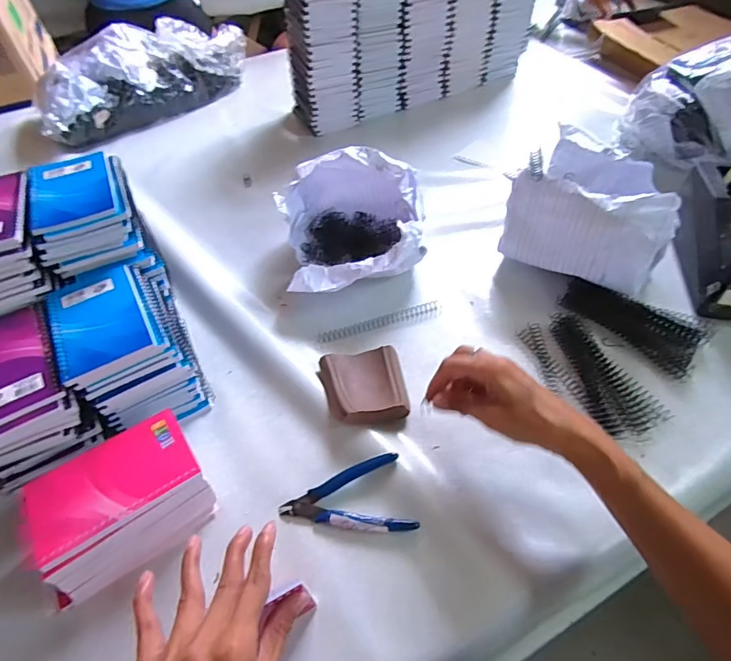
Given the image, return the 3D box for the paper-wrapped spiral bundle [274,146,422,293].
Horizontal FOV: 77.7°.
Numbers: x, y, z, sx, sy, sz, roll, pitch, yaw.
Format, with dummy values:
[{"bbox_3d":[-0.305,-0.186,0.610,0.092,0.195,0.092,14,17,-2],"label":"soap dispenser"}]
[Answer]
[{"bbox_3d":[-0.016,-0.142,0.596,0.180,0.124,0.208,1,50,4],"label":"paper-wrapped spiral bundle"}]

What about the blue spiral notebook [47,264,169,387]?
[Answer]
[{"bbox_3d":[-0.262,-0.017,0.449,0.087,0.009,0.143,-26,53,-18],"label":"blue spiral notebook"}]

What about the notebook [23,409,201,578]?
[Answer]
[{"bbox_3d":[-0.217,0.129,0.389,0.132,0.009,0.082,-31,55,-21],"label":"notebook"}]

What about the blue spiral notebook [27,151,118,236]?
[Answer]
[{"bbox_3d":[-0.319,-0.153,0.494,0.082,0.013,0.125,-22,52,-15],"label":"blue spiral notebook"}]

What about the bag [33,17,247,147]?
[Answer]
[{"bbox_3d":[-0.451,-0.525,0.933,0.451,0.129,0.165,-37,57,-25],"label":"bag"}]

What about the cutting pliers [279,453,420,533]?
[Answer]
[{"bbox_3d":[-0.019,0.160,0.420,0.116,0.008,0.072,-12,50,-7],"label":"cutting pliers"}]

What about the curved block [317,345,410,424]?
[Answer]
[{"bbox_3d":[0.000,0.059,0.490,0.087,0.028,0.091,-10,50,-5],"label":"curved block"}]

